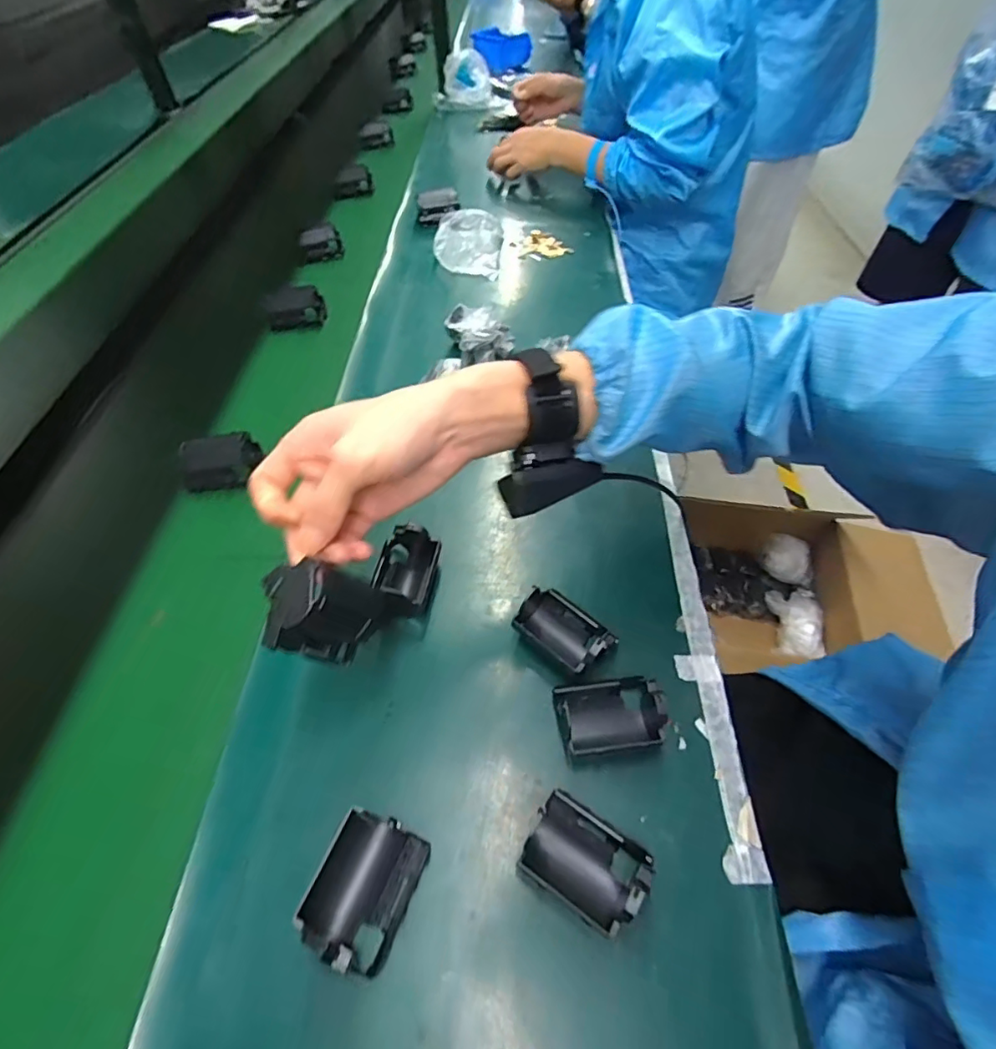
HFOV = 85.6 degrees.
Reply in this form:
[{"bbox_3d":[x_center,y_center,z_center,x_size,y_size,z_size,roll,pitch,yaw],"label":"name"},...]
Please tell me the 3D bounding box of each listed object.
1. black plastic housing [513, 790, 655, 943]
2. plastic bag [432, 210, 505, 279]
[{"bbox_3d":[0.054,0.203,0.324,0.071,0.030,0.053,25,58,21],"label":"black plastic housing"},{"bbox_3d":[-0.046,-0.424,0.815,0.100,0.040,0.146,2,52,5],"label":"plastic bag"}]

